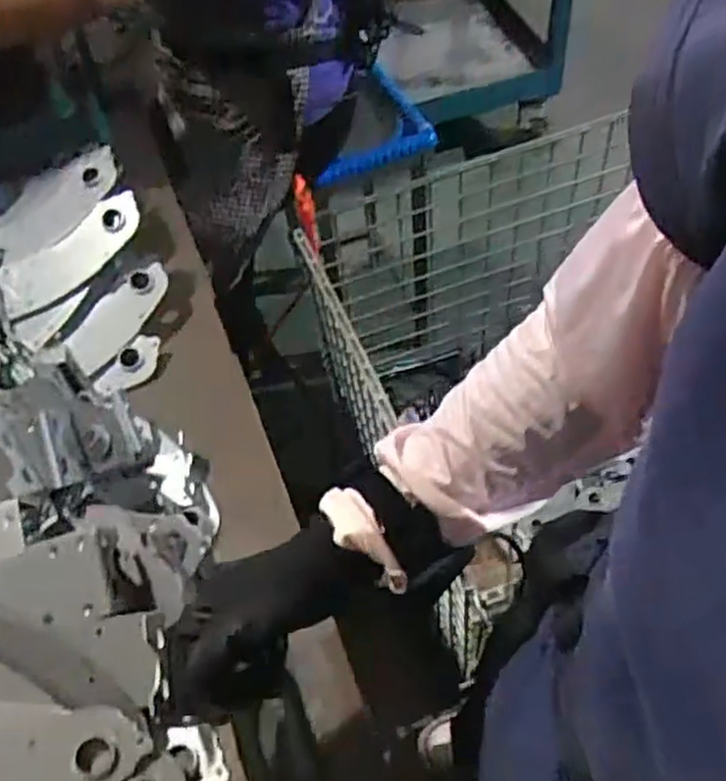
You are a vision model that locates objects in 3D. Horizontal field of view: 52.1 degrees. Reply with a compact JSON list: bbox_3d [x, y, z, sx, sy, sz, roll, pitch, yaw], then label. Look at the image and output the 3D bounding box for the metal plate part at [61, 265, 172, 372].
[{"bbox_3d":[-0.257,-0.080,0.793,0.053,0.014,0.135,46,74,-16],"label":"metal plate part"}]

